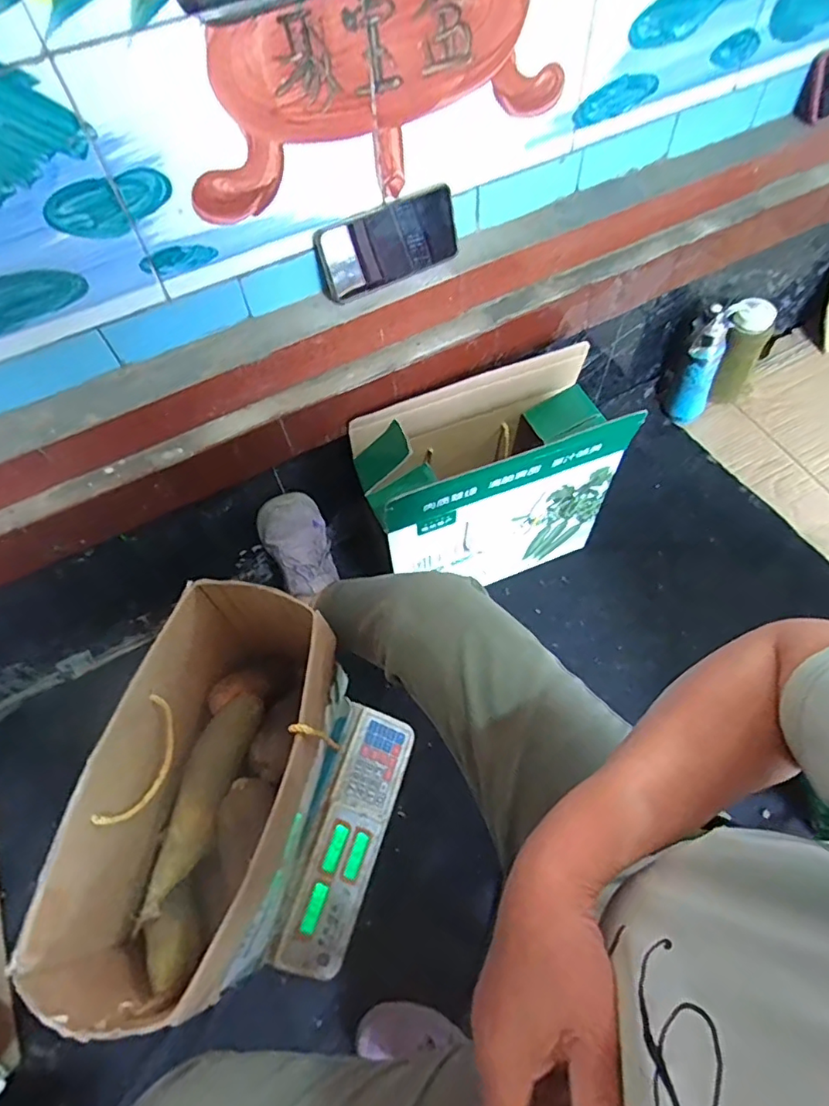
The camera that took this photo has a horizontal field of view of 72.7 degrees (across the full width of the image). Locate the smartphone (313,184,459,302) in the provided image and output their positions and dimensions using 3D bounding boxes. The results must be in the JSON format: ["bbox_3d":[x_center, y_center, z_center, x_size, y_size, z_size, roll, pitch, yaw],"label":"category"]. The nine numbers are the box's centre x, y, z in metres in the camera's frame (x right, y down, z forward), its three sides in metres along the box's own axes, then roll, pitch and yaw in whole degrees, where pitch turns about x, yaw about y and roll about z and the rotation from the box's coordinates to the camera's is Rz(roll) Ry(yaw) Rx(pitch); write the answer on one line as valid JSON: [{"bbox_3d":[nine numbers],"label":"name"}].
[{"bbox_3d":[-0.028,-0.346,0.631,0.168,0.082,0.014,-26,52,-11],"label":"smartphone"}]

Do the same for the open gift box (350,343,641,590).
[{"bbox_3d":[0.107,-0.094,0.870,0.352,0.340,0.162,-21,62,-8],"label":"open gift box"}]

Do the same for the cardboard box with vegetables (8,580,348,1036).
[{"bbox_3d":[-0.200,0.265,0.628,0.184,0.274,0.372,12,63,10],"label":"cardboard box with vegetables"}]

